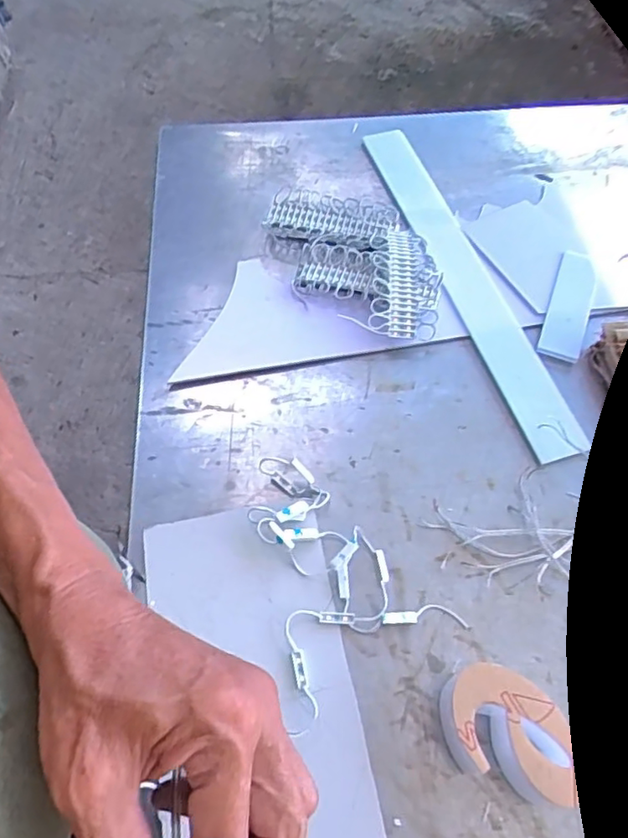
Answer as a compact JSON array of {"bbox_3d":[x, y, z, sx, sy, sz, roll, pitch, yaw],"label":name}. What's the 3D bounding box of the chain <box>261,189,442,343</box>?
[{"bbox_3d":[0.038,-0.166,0.620,0.223,0.028,0.143,29,65,17],"label":"chain"}]

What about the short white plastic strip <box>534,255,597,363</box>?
[{"bbox_3d":[0.256,-0.114,0.606,0.039,0.008,0.133,20,62,12],"label":"short white plastic strip"}]

